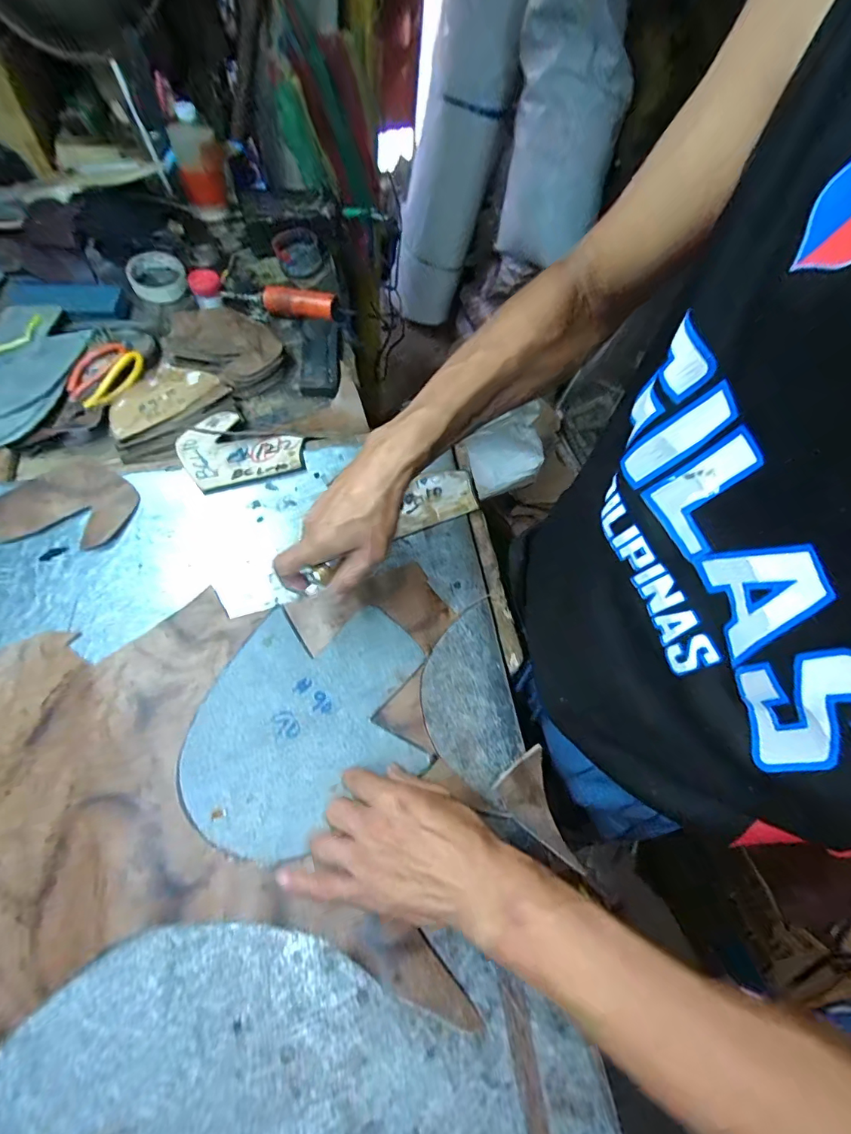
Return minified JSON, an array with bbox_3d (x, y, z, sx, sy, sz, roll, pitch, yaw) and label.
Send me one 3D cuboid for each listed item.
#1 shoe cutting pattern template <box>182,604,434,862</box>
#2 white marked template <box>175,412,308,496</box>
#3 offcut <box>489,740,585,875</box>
[{"bbox_3d":[-0.105,0.138,0.409,0.195,0.009,0.200,2,62,-1],"label":"shoe cutting pattern template"},{"bbox_3d":[-0.225,-0.149,0.553,0.137,0.010,0.122,-14,64,-10],"label":"white marked template"},{"bbox_3d":[0.089,0.202,0.377,0.042,0.024,0.089,-13,63,-9],"label":"offcut"}]

